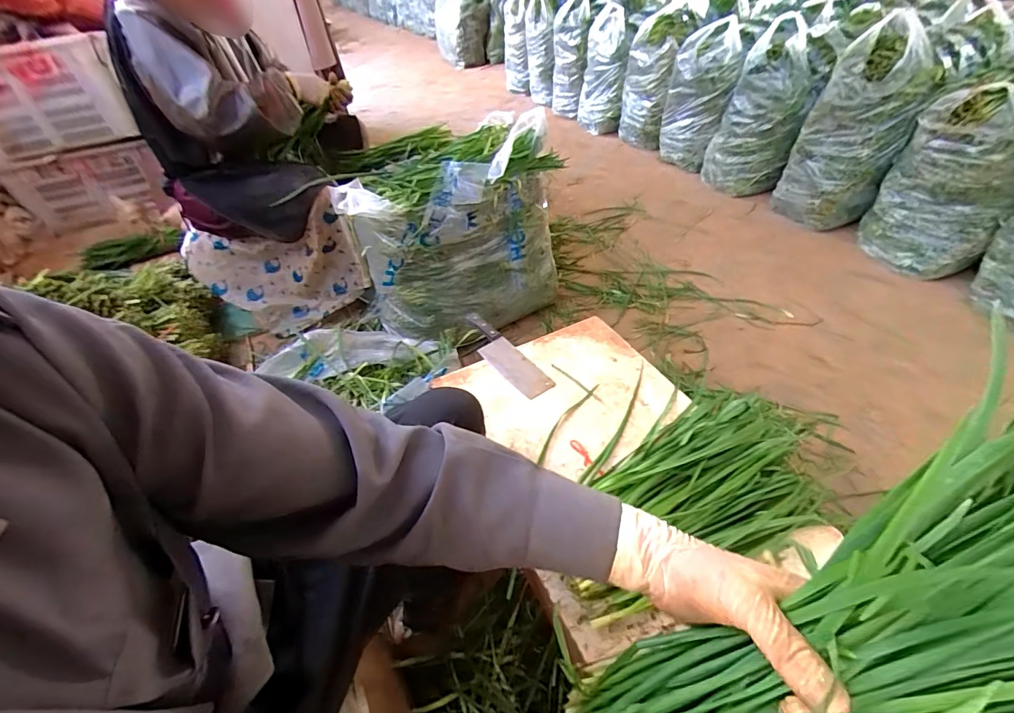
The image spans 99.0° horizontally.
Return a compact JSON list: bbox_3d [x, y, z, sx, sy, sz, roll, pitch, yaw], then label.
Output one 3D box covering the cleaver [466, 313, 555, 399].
[{"bbox_3d":[-0.013,-0.009,0.876,0.068,0.018,0.258,-31,51,-24],"label":"cleaver"}]

